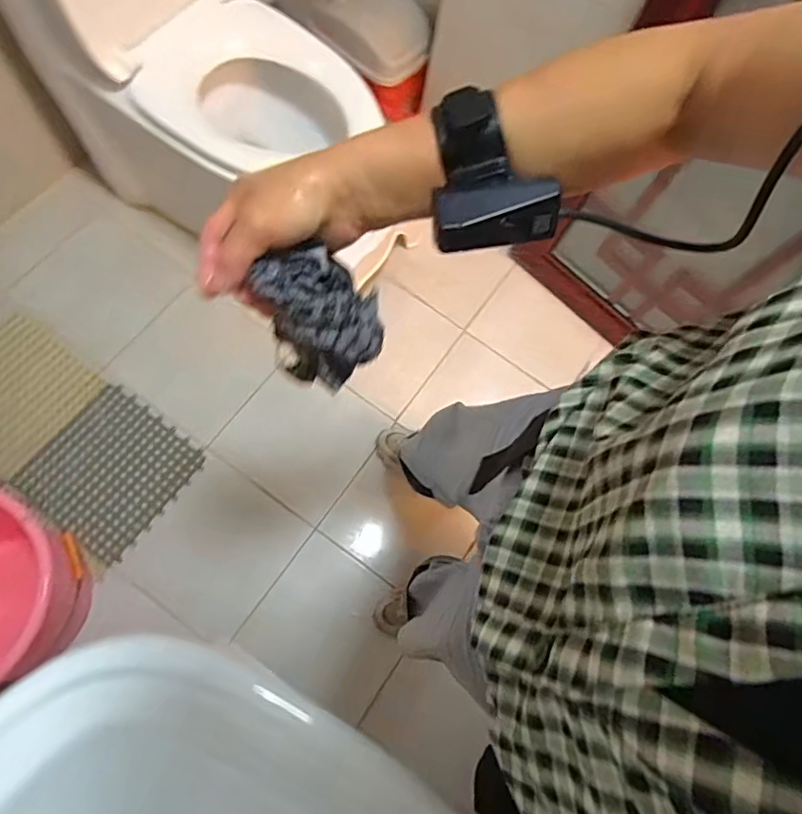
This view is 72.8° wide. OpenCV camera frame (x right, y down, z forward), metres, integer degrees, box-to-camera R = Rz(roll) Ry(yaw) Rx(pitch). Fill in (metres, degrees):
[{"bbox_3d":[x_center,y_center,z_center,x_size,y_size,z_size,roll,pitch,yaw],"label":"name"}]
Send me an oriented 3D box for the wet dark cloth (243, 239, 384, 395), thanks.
[{"bbox_3d":[-0.052,-0.059,0.374,0.075,0.109,0.061,-27,79,-8],"label":"wet dark cloth"}]

